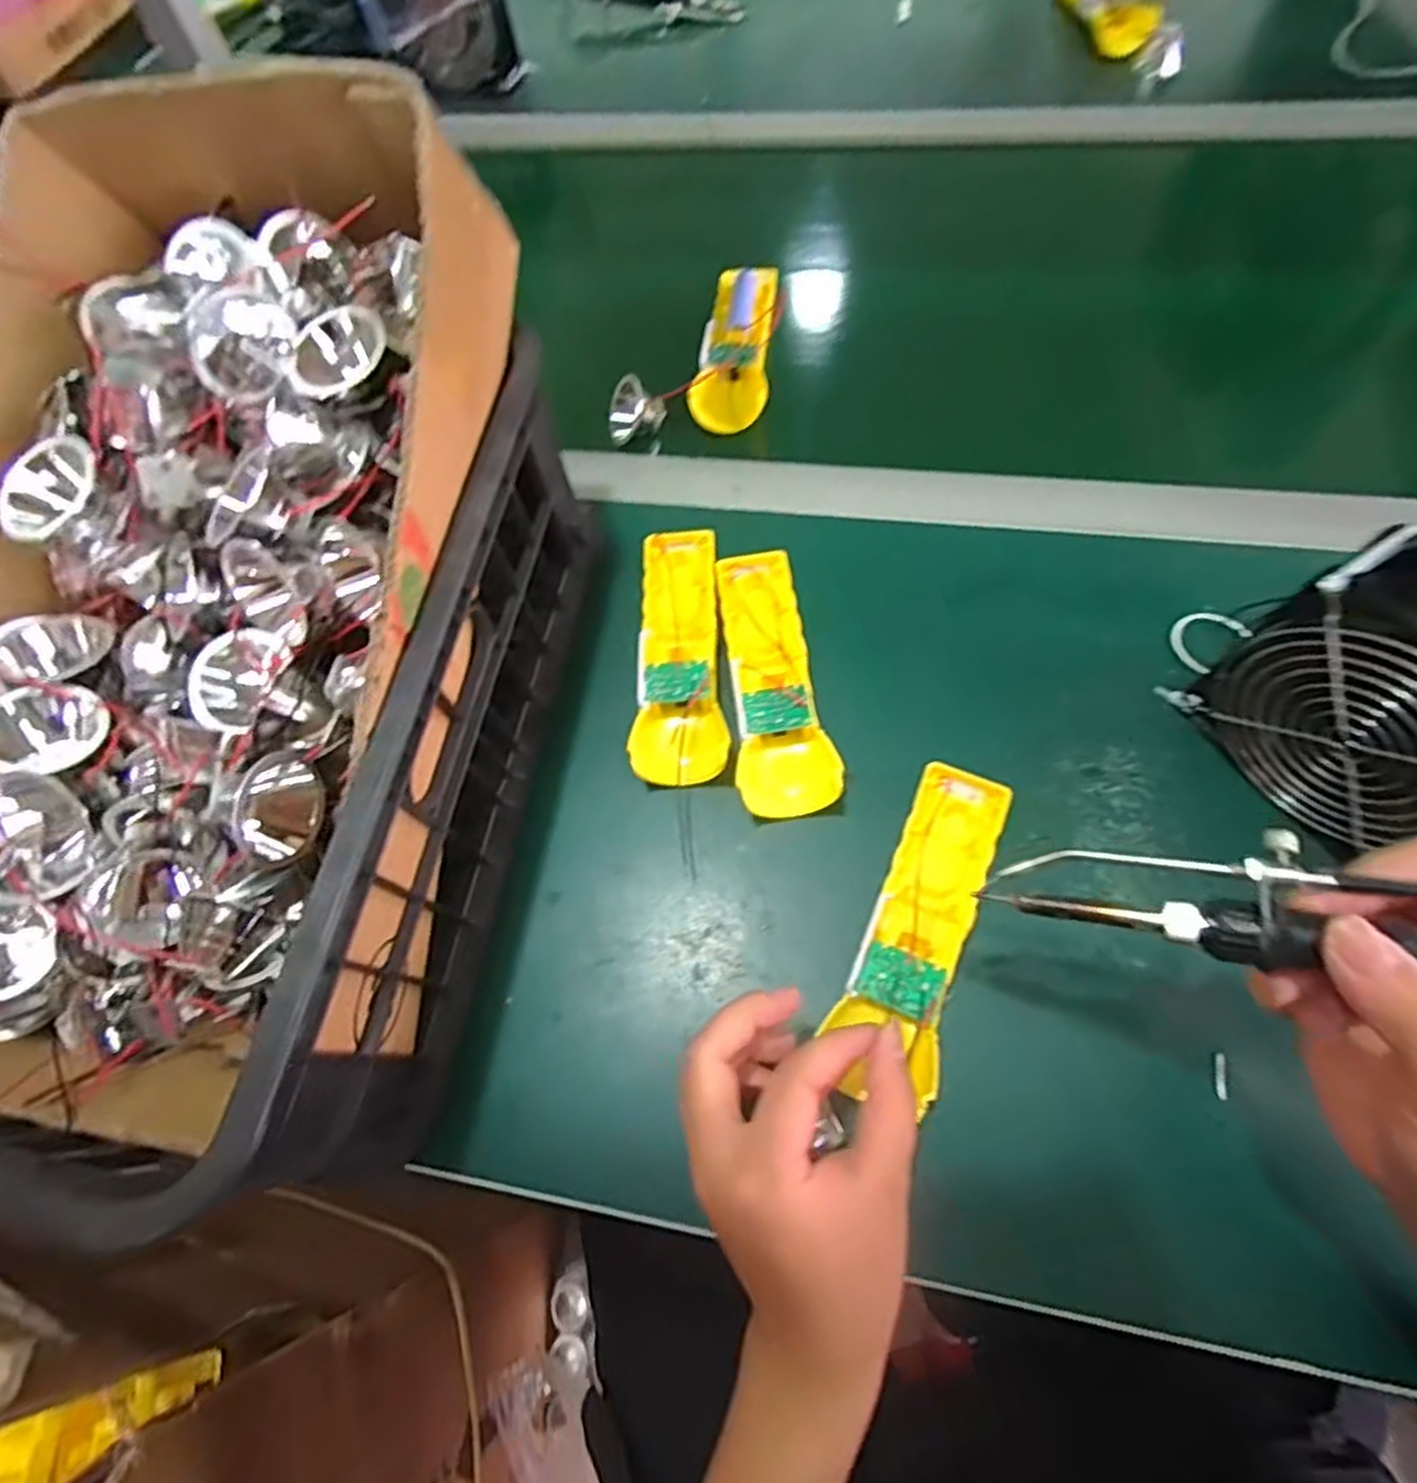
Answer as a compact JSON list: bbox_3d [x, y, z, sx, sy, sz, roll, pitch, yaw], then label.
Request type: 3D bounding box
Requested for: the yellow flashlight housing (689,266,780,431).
[{"bbox_3d":[0.021,-0.295,0.526,0.053,0.020,0.162,3,65,7],"label":"yellow flashlight housing"}]

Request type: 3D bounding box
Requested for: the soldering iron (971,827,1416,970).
[{"bbox_3d":[0.199,0.052,0.211,0.207,0.016,0.038,5,65,27],"label":"soldering iron"}]

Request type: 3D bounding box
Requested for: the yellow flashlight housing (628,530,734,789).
[{"bbox_3d":[-0.015,-0.056,0.417,0.051,0.023,0.166,-2,65,5],"label":"yellow flashlight housing"}]

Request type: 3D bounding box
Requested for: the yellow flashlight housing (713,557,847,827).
[{"bbox_3d":[0.034,-0.040,0.400,0.050,0.022,0.169,-10,64,1],"label":"yellow flashlight housing"}]

